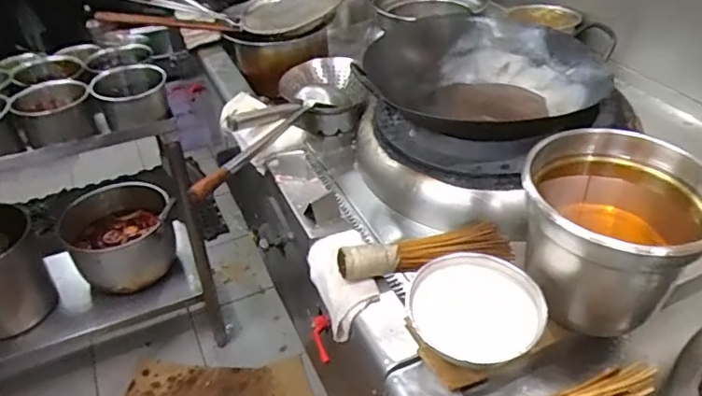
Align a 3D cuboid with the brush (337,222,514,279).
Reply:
[{"bbox_3d":[0.117,0.077,0.849,0.278,0.064,0.071,-8,38,-9],"label":"brush"}]

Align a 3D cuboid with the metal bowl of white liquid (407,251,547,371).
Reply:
[{"bbox_3d":[0.157,0.142,0.704,0.163,0.085,0.131,1,38,3],"label":"metal bowl of white liquid"}]

